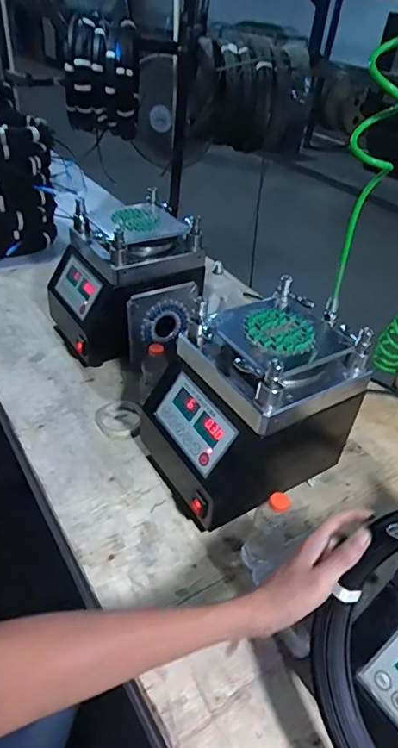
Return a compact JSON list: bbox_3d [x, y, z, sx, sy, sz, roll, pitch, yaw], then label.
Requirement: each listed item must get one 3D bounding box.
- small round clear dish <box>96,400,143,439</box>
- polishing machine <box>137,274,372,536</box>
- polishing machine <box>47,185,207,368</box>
[{"bbox_3d":[-0.151,0.080,0.921,0.083,0.021,0.096,-13,42,-21],"label":"small round clear dish"},{"bbox_3d":[0.080,0.044,0.789,0.285,0.278,0.228,-21,45,-28],"label":"polishing machine"},{"bbox_3d":[-0.166,-0.208,1.069,0.285,0.278,0.225,-15,42,-22],"label":"polishing machine"}]

